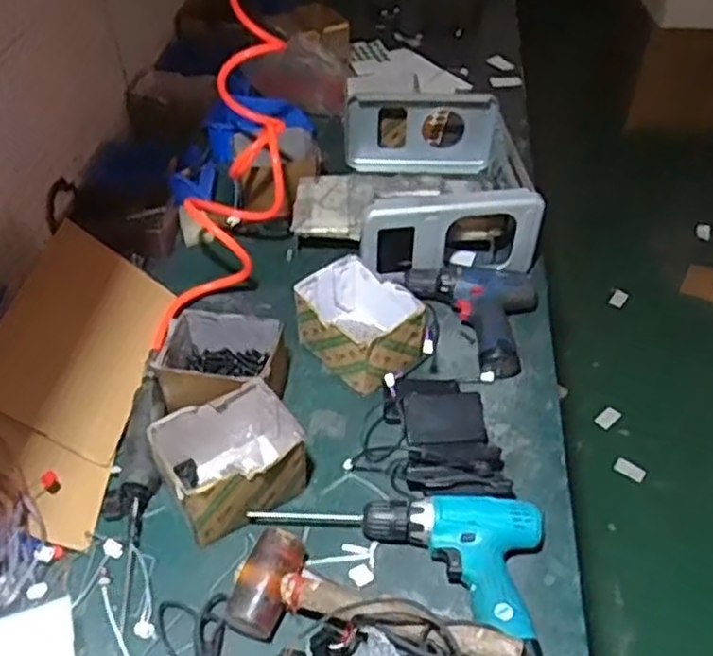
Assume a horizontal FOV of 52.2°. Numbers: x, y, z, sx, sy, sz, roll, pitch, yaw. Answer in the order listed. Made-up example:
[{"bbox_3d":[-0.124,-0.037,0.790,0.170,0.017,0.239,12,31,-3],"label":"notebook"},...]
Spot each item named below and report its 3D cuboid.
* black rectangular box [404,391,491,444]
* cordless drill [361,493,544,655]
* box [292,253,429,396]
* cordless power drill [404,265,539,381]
[{"bbox_3d":[0.108,0.110,0.887,0.098,0.025,0.071,3,62,-4],"label":"black rectangular box"},{"bbox_3d":[0.131,0.233,0.751,0.147,0.051,0.235,-33,53,-29],"label":"cordless drill"},{"bbox_3d":[0.007,-0.006,0.956,0.157,0.092,0.125,34,54,30],"label":"box"},{"bbox_3d":[0.152,-0.016,0.999,0.179,0.061,0.179,8,45,8],"label":"cordless power drill"}]

